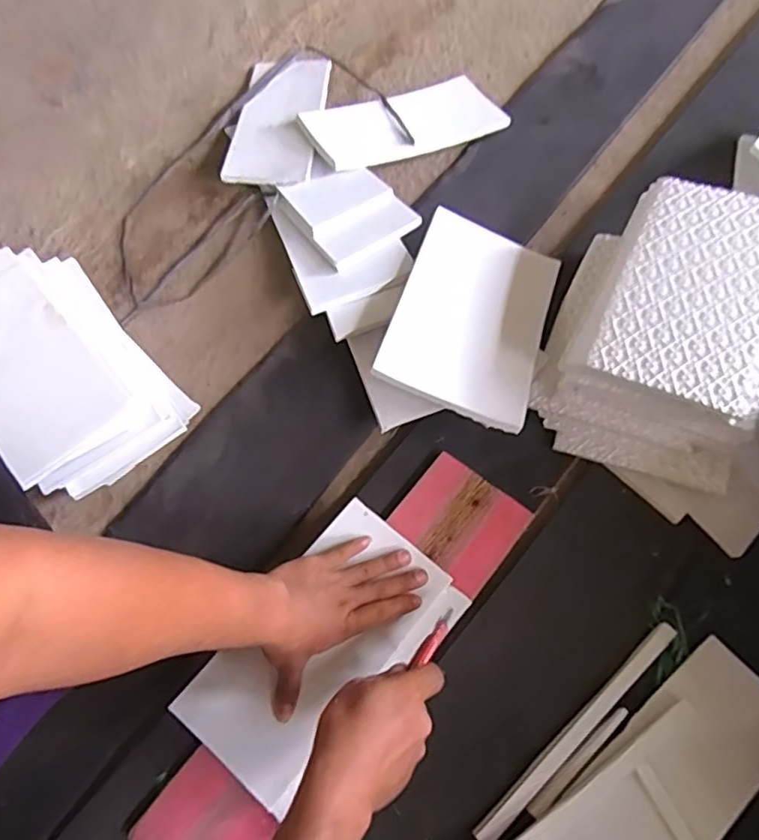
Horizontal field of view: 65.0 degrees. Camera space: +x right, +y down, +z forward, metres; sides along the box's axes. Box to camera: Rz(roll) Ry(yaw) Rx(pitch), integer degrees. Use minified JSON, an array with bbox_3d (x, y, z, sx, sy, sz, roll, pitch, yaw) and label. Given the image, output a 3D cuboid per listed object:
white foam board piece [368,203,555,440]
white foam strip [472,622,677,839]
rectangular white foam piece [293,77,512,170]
[{"bbox_3d":[0.112,-0.129,0.703,0.173,0.011,0.277,20,60,0],"label":"white foam board piece"},{"bbox_3d":[0.201,0.308,0.590,0.281,0.012,0.021,-40,73,-11],"label":"white foam strip"},{"bbox_3d":[0.035,-0.434,0.871,0.283,0.021,0.139,-22,64,-17],"label":"rectangular white foam piece"}]

